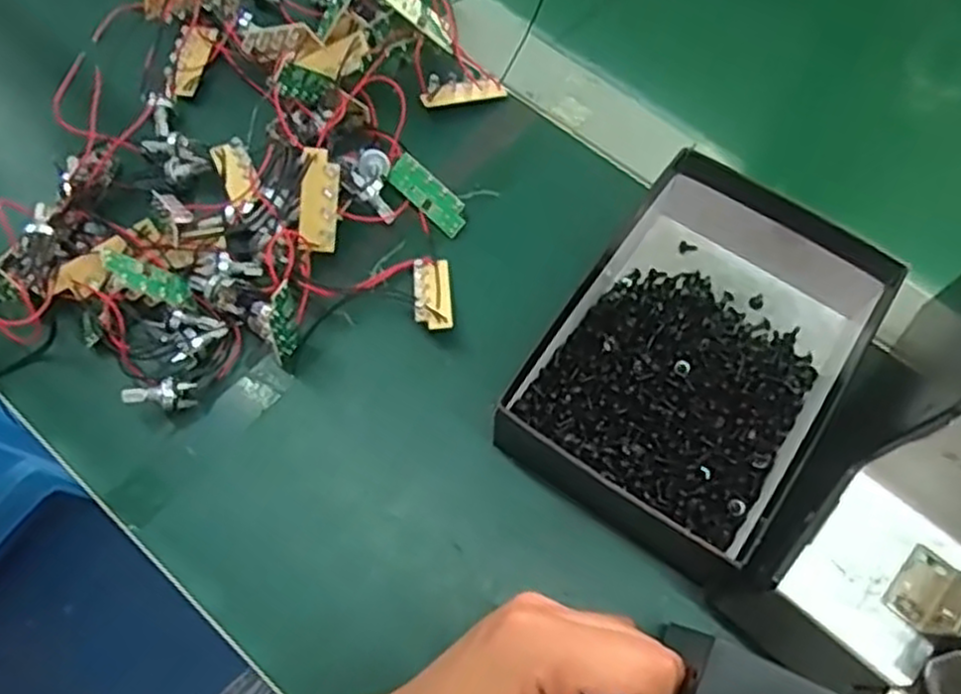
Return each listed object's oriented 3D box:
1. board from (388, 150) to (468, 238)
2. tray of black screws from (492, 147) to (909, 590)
[{"bbox_3d":[-0.027,-0.078,0.390,0.048,0.005,0.019,46,73,2],"label":"board"},{"bbox_3d":[0.097,0.000,0.343,0.119,0.048,0.181,35,71,13],"label":"tray of black screws"}]

